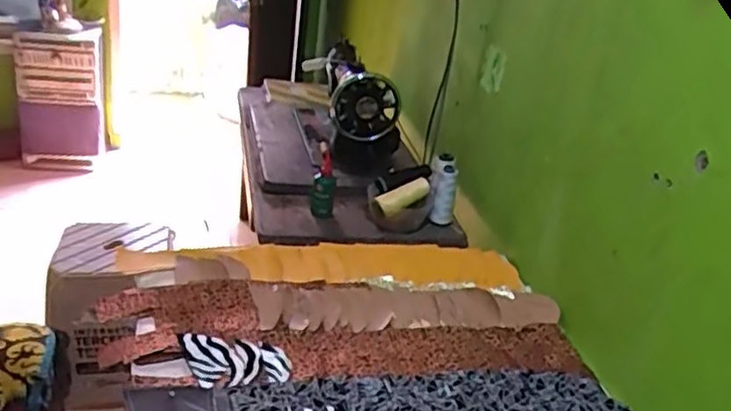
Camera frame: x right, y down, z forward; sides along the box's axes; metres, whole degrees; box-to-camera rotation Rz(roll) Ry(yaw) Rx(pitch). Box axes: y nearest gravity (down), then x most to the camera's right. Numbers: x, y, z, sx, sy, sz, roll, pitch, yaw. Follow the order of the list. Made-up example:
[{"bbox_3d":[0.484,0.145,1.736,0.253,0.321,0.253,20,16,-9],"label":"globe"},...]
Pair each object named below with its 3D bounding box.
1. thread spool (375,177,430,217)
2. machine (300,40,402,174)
[{"bbox_3d":[0.072,-0.015,1.244,0.110,0.035,0.028,-27,38,-22],"label":"thread spool"},{"bbox_3d":[-0.039,-0.218,1.479,0.139,0.207,0.307,-1,28,-20],"label":"machine"}]

